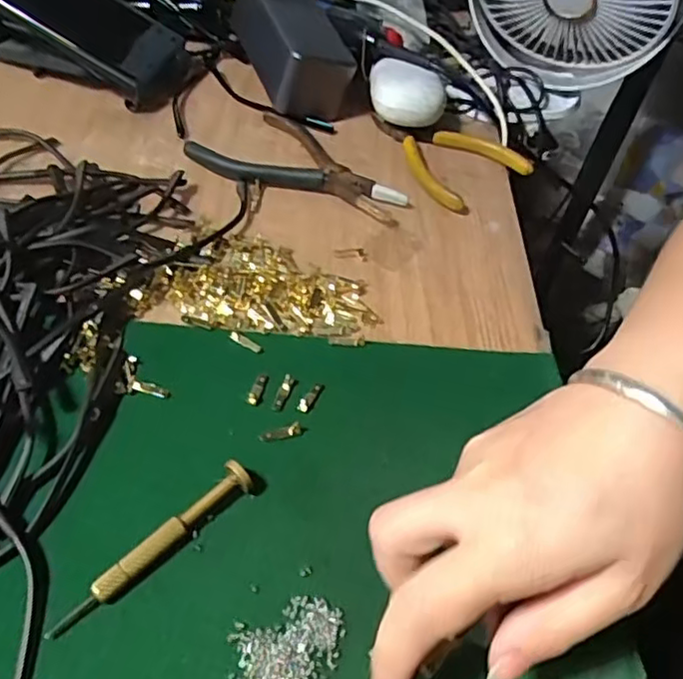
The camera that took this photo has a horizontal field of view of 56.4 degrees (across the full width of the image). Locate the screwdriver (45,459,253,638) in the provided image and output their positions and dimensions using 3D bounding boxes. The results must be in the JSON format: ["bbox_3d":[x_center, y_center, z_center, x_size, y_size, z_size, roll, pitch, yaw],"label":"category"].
[{"bbox_3d":[-0.075,0.083,0.258,0.092,0.015,0.011,-35,61,-30],"label":"screwdriver"}]

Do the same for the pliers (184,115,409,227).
[{"bbox_3d":[-0.024,-0.124,0.439,0.150,0.014,0.071,19,50,10],"label":"pliers"}]

